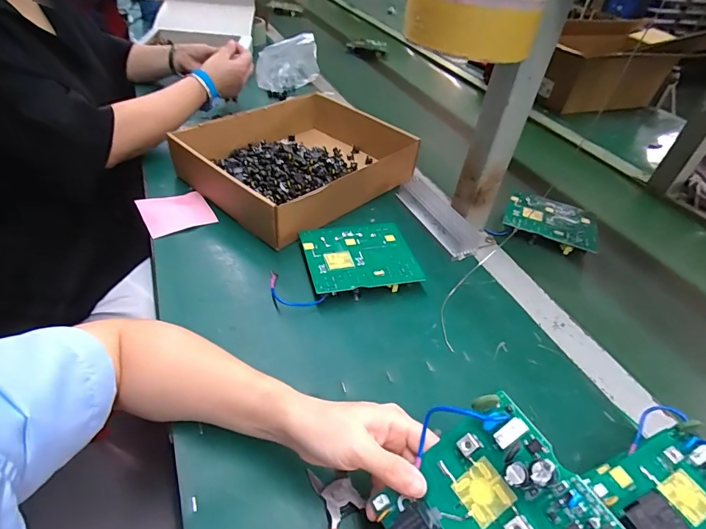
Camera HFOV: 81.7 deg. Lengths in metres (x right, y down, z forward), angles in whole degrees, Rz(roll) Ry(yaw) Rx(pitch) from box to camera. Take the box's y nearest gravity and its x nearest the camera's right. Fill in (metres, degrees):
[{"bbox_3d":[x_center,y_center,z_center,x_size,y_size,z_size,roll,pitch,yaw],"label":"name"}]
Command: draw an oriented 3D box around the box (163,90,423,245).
[{"bbox_3d":[-0.081,-0.168,0.634,0.255,0.069,0.305,32,47,25],"label":"box"}]

